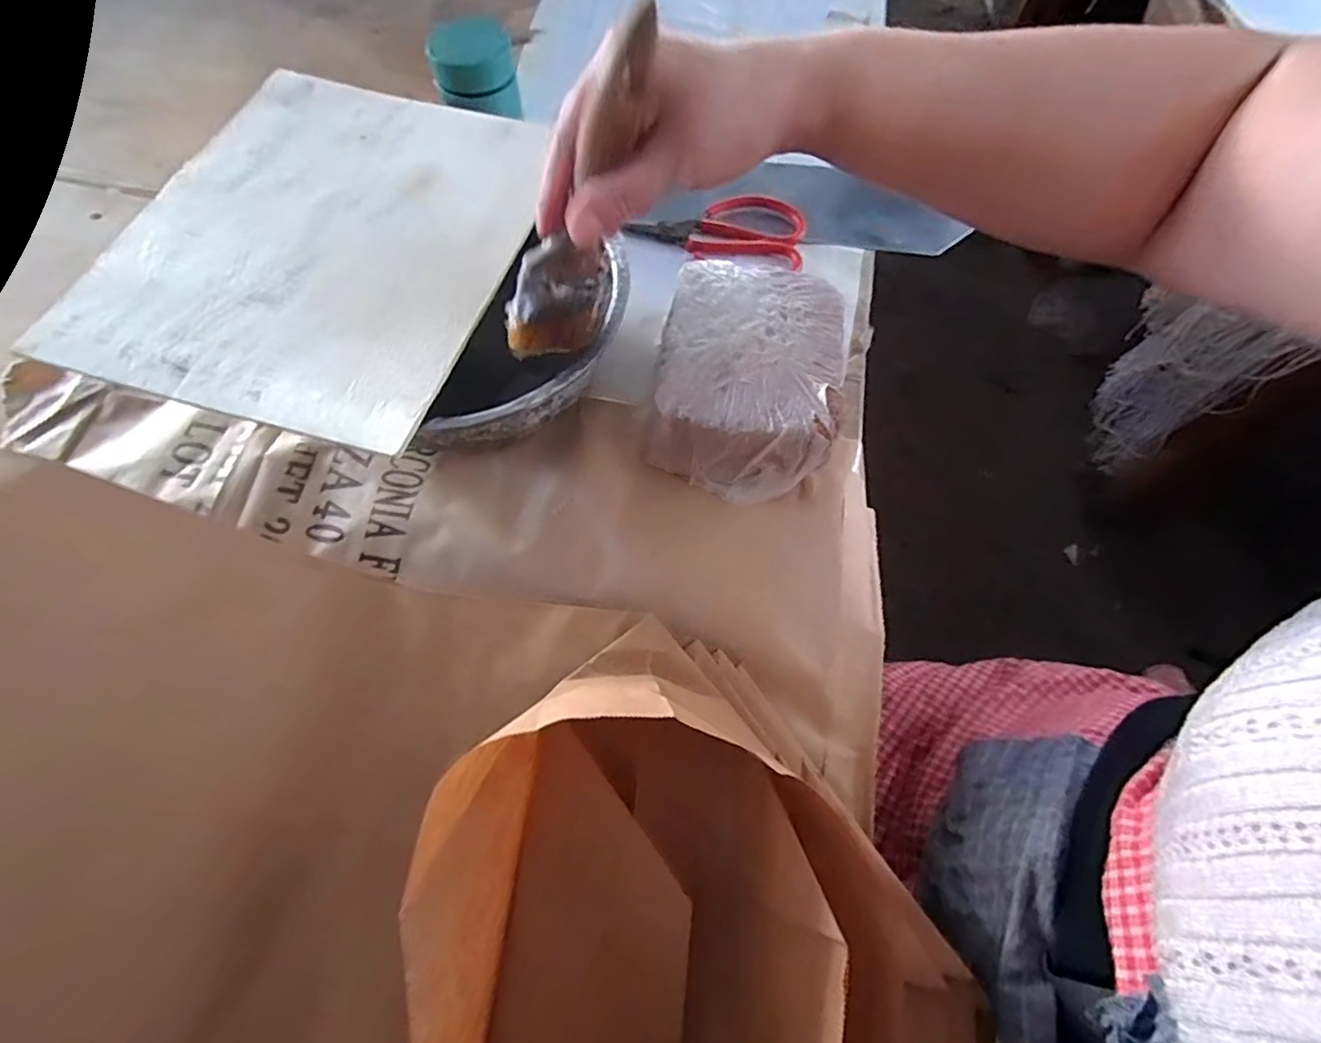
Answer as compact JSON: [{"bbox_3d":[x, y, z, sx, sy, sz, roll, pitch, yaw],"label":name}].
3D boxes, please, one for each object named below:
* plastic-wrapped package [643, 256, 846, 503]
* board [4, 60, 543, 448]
[{"bbox_3d":[0.058,-0.099,0.391,0.114,0.056,0.159,9,65,4],"label":"plastic-wrapped package"},{"bbox_3d":[-0.211,-0.183,0.373,0.232,0.009,0.274,15,65,6],"label":"board"}]

